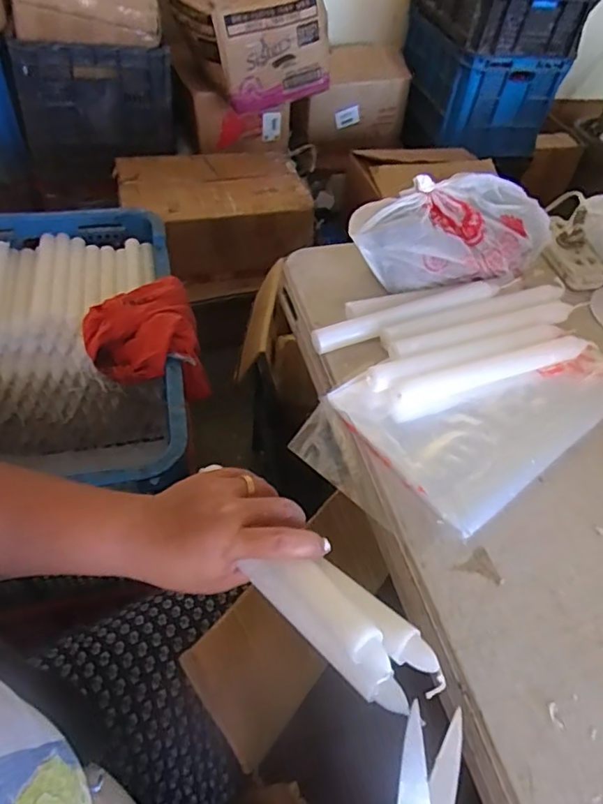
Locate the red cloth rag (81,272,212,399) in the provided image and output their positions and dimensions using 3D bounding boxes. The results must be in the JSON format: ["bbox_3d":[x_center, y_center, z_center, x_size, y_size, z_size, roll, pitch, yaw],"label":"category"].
[{"bbox_3d":[-0.210,-0.086,0.732,0.146,0.088,0.147,-13,52,-16],"label":"red cloth rag"}]

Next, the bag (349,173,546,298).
[{"bbox_3d":[0.145,-0.170,0.554,0.198,0.067,0.105,-12,52,-15],"label":"bag"}]

